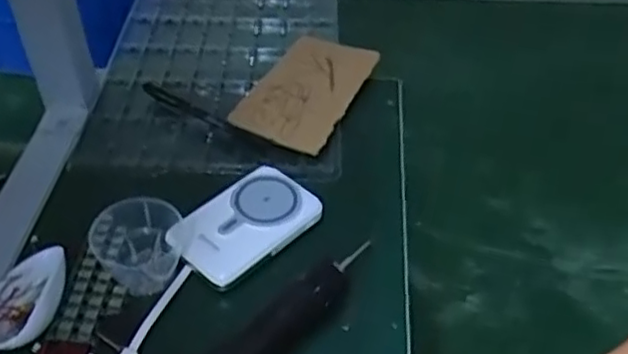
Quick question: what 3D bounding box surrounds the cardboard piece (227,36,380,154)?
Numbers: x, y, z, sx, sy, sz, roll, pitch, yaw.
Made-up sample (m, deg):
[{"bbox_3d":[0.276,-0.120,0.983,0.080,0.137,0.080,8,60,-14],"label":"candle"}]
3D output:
[{"bbox_3d":[-0.007,-0.090,0.651,0.099,0.010,0.168,17,47,20],"label":"cardboard piece"}]

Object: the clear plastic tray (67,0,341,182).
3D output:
[{"bbox_3d":[-0.096,-0.113,0.693,0.237,0.023,0.320,3,44,0],"label":"clear plastic tray"}]

